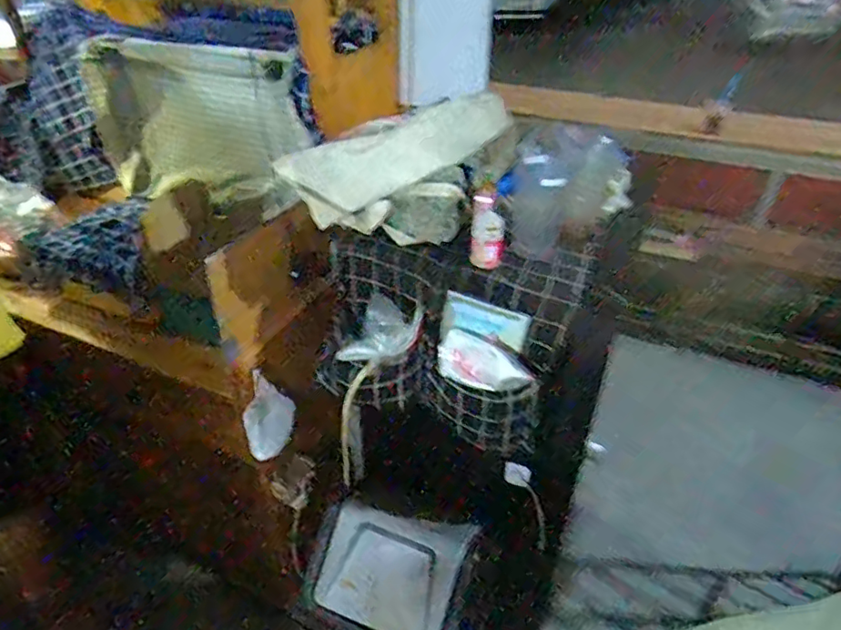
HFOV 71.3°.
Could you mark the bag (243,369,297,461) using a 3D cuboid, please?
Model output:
[{"bbox_3d":[-0.273,0.174,1.054,0.072,0.142,0.111,3,38,5],"label":"bag"}]

